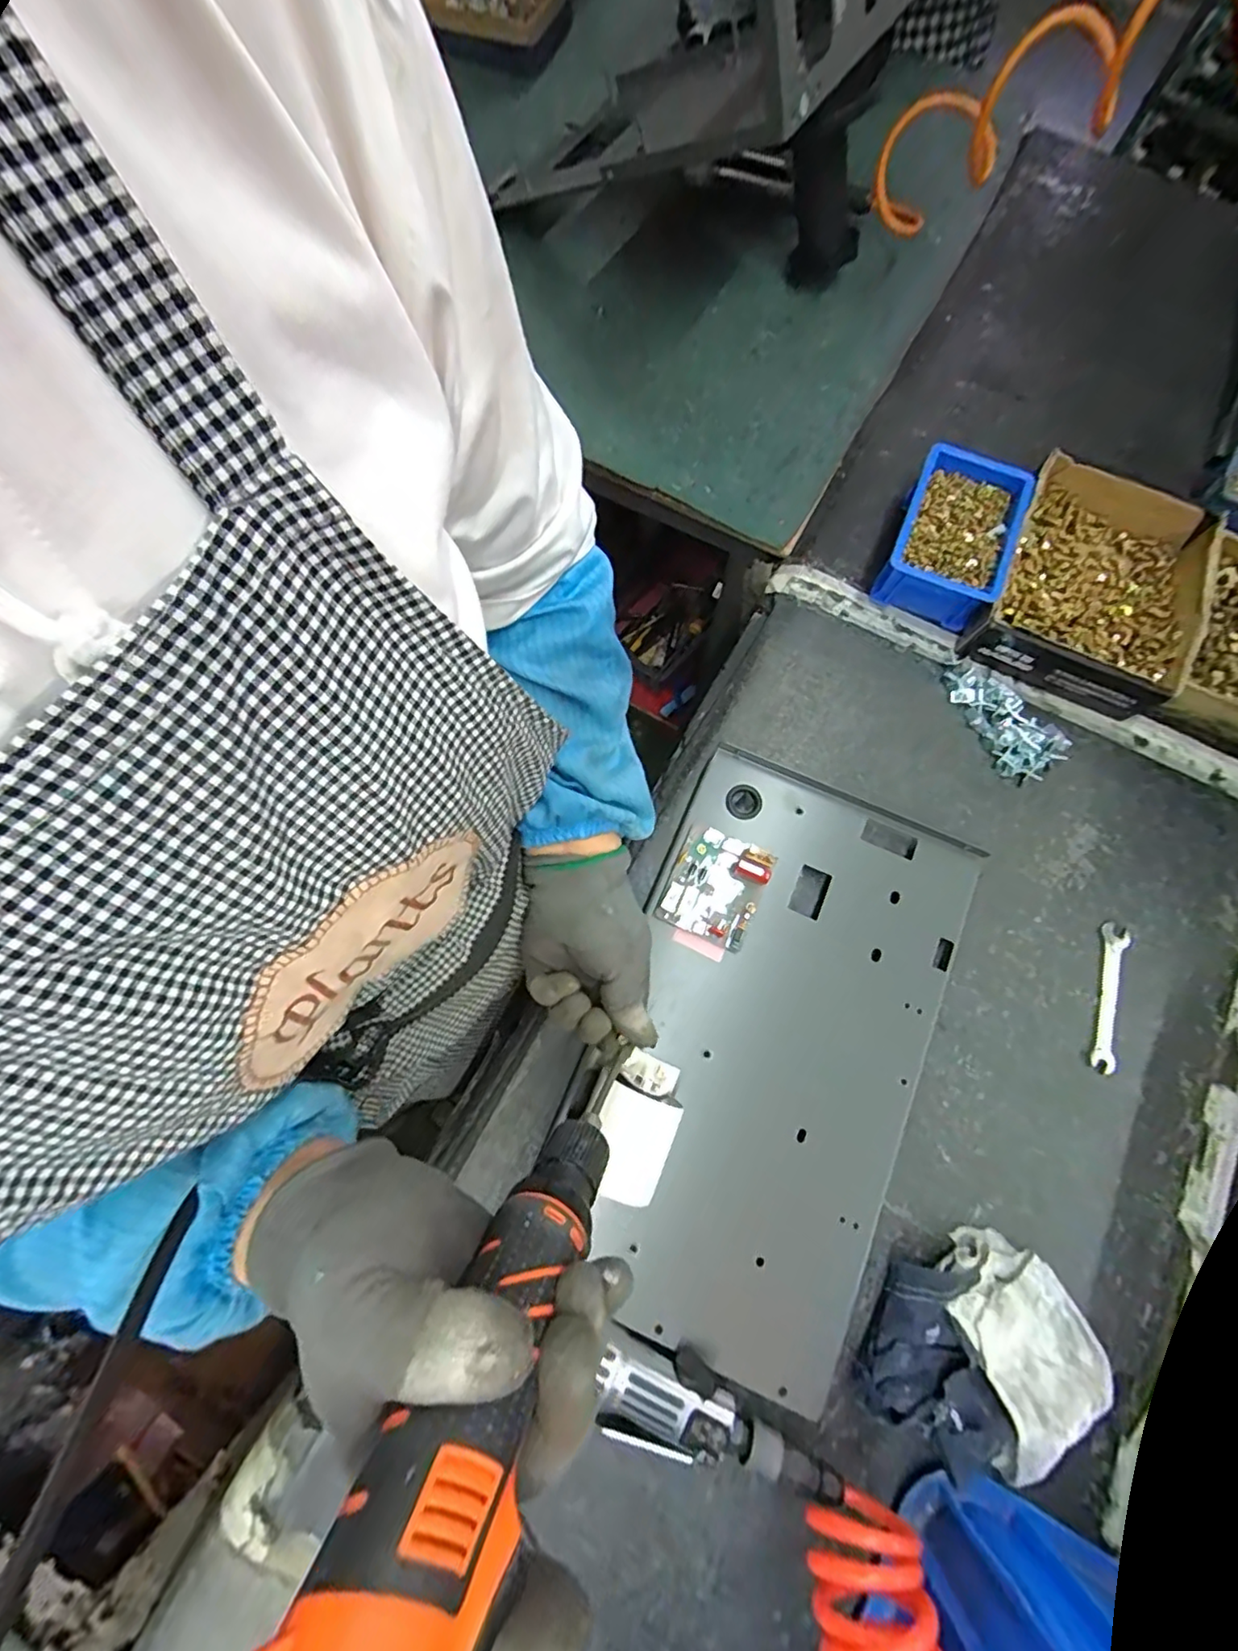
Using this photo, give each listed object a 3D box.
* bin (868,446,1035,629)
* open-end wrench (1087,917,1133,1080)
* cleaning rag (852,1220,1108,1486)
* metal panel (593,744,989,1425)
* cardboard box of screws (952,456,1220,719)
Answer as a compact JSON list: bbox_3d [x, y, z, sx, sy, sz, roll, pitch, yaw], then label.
[{"bbox_3d":[0.308,-0.264,0.541,0.104,0.057,0.137,25,76,6],"label":"bin"},{"bbox_3d":[0.396,0.138,0.473,0.024,0.005,0.119,20,76,5],"label":"open-end wrench"},{"bbox_3d":[0.250,0.357,0.393,0.149,0.043,0.138,25,76,6],"label":"cleaning rag"},{"bbox_3d":[0.108,0.162,0.438,0.242,0.035,0.414,24,75,5],"label":"metal panel"},{"bbox_3d":[0.420,-0.207,0.515,0.176,0.061,0.186,28,76,7],"label":"cardboard box of screws"}]

